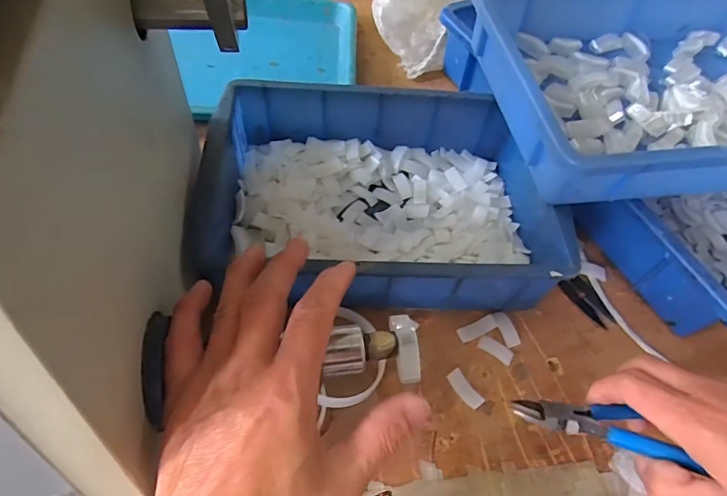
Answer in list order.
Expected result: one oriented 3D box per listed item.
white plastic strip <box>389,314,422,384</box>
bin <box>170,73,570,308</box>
[{"bbox_3d":[0.026,0.059,0.278,0.015,0.004,0.040,-8,82,-10],"label":"white plastic strip"},{"bbox_3d":[0.017,-0.049,0.422,0.276,0.077,0.200,1,56,-4],"label":"bin"}]

